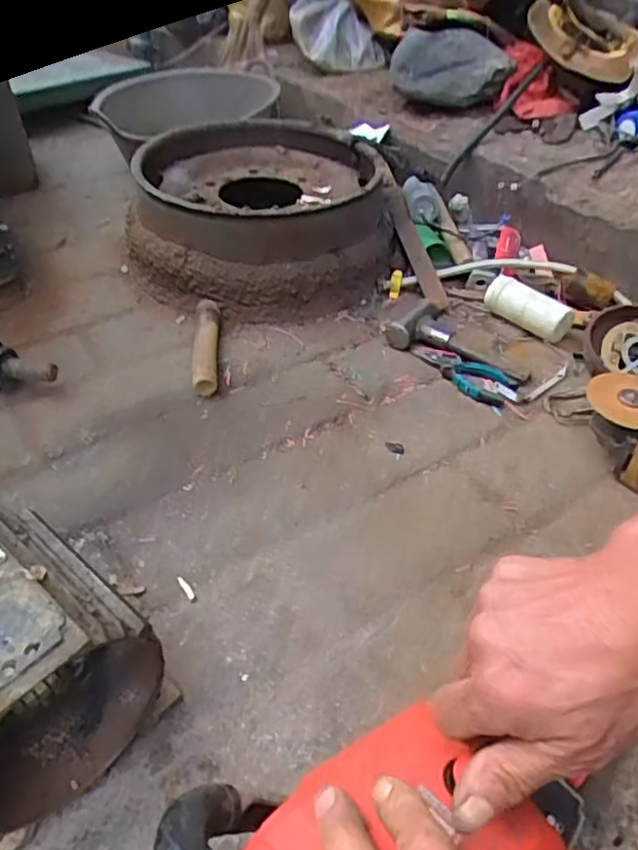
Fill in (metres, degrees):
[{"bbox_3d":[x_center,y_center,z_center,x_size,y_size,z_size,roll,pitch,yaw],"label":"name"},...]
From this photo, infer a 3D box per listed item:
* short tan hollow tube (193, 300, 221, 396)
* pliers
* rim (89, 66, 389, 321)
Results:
[{"bbox_3d":[-0.154,-0.112,0.905,0.032,0.031,0.192,-4,42,-4],"label":"short tan hollow tube"},{"bbox_3d":[0.189,-0.071,0.881,0.160,0.020,0.057,26,48,27],"label":"pliers"},{"bbox_3d":[-0.086,-0.364,1.094,0.386,0.151,0.449,6,42,7],"label":"rim"}]

